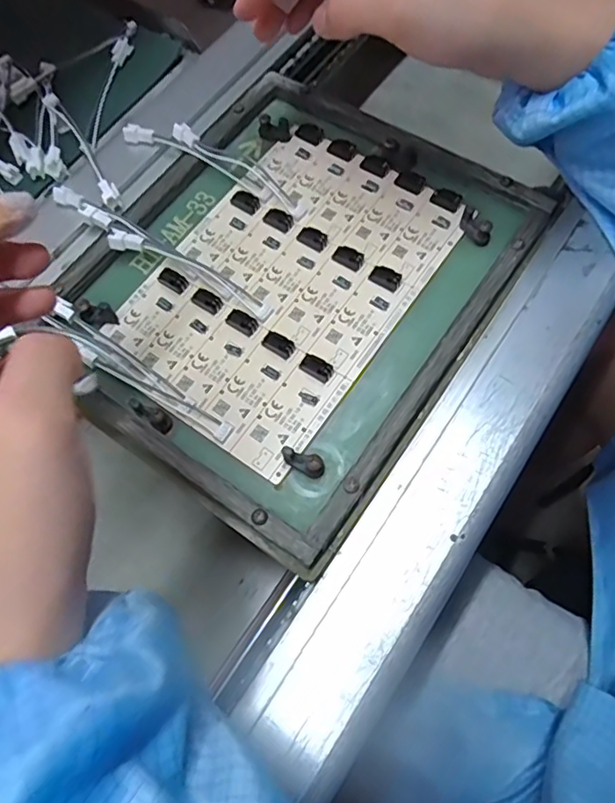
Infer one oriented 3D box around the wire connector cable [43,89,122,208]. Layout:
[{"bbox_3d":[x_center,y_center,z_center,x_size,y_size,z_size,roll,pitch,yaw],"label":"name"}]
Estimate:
[{"bbox_3d":[-0.136,-0.151,0.344,0.010,0.013,0.098,-31,69,-10],"label":"wire connector cable"}]

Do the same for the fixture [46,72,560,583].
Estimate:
[{"bbox_3d":[-0.009,-0.066,0.310,0.198,0.015,0.239,32,72,15],"label":"fixture"}]

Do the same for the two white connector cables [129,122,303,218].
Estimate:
[{"bbox_3d":[-0.053,-0.143,0.339,0.116,0.017,0.021,25,70,13],"label":"two white connector cables"}]

